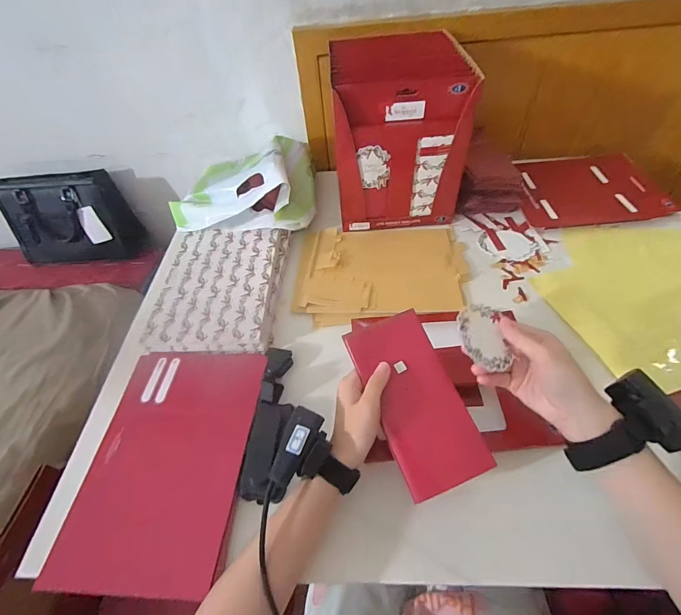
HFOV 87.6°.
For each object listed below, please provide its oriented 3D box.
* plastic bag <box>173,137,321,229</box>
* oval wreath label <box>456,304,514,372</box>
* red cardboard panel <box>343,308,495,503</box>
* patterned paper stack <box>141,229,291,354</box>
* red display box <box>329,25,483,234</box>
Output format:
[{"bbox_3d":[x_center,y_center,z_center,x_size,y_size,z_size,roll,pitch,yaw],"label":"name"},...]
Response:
[{"bbox_3d":[-0.156,-0.228,0.660,0.232,0.124,0.229,8,51,13],"label":"plastic bag"},{"bbox_3d":[0.139,0.027,0.348,0.056,0.004,0.063,6,64,-19],"label":"oval wreath label"},{"bbox_3d":[0.077,0.093,0.369,0.086,0.014,0.176,-19,71,-10],"label":"red cardboard panel"},{"bbox_3d":[-0.201,-0.037,0.574,0.206,0.034,0.243,-2,49,5],"label":"patterned paper stack"},{"bbox_3d":[0.095,-0.305,0.622,0.201,0.252,0.215,-4,49,3],"label":"red display box"}]

